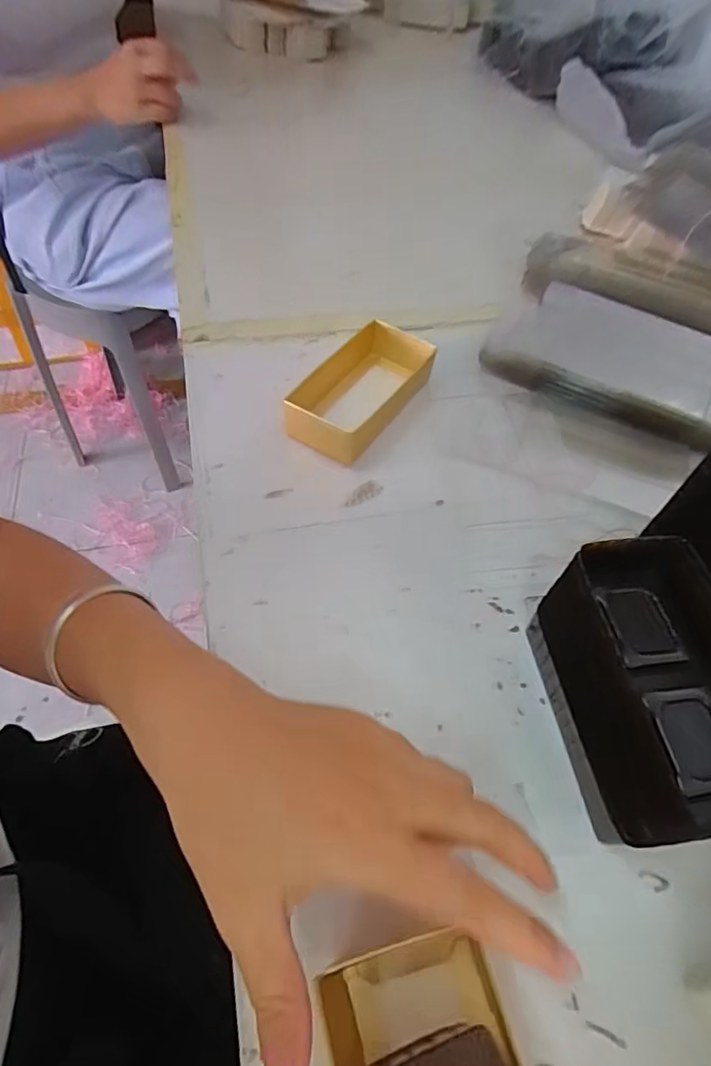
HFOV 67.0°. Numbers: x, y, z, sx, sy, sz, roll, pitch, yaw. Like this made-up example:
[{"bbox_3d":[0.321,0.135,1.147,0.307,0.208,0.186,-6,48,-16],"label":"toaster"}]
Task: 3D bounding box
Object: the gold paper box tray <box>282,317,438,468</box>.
[{"bbox_3d":[0.010,-0.105,0.385,0.062,0.041,0.119,28,57,14],"label":"gold paper box tray"}]

